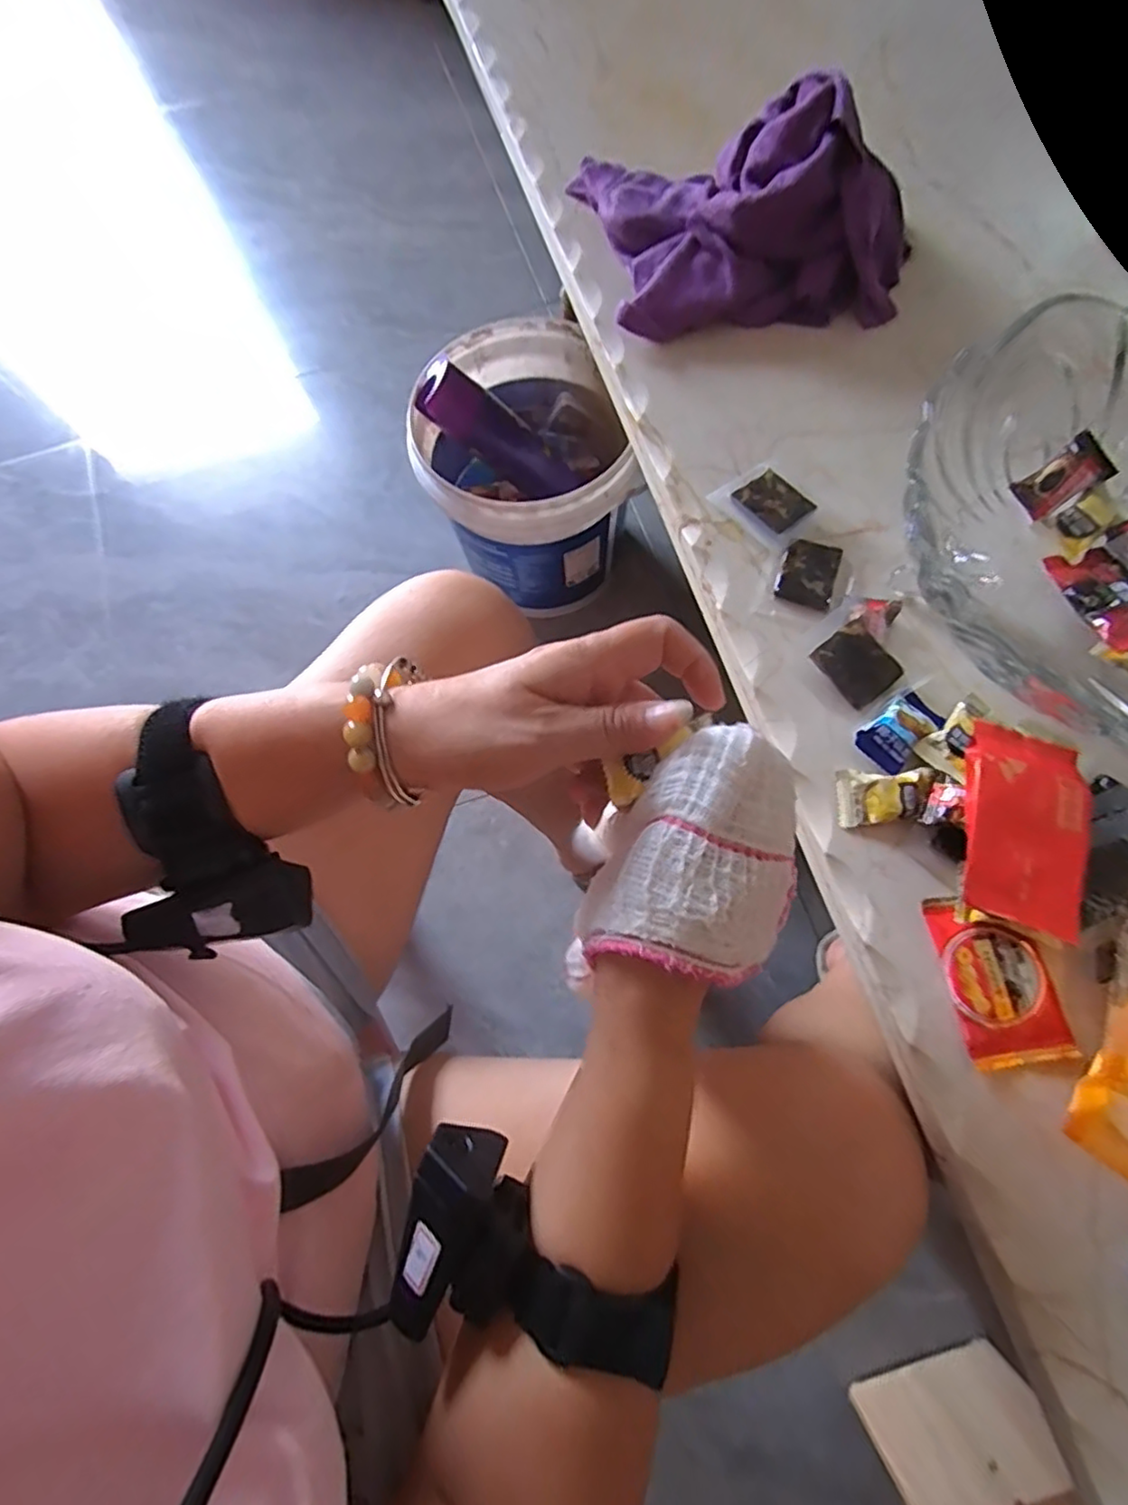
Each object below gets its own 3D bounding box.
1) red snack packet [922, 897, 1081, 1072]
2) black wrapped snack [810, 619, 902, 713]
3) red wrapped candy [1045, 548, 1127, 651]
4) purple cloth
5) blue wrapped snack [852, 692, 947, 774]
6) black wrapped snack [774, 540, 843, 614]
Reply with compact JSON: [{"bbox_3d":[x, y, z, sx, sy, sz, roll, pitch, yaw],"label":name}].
[{"bbox_3d":[0.211,0.109,0.307,0.047,0.010,0.078,-11,73,0],"label":"red snack packet"},{"bbox_3d":[0.164,-0.049,0.352,0.032,0.006,0.042,-42,89,5],"label":"black wrapped snack"},{"bbox_3d":[0.287,-0.082,0.328,0.037,0.009,0.063,-18,58,8],"label":"red wrapped candy"},{"bbox_3d":[0.119,-0.369,0.423,0.231,0.079,0.154,5,74,4],"label":"purple cloth"},{"bbox_3d":[0.184,-0.012,0.342,0.047,0.007,0.028,-37,75,-8],"label":"blue wrapped snack"},{"bbox_3d":[0.147,-0.107,0.380,0.033,0.005,0.042,18,75,8],"label":"black wrapped snack"}]

